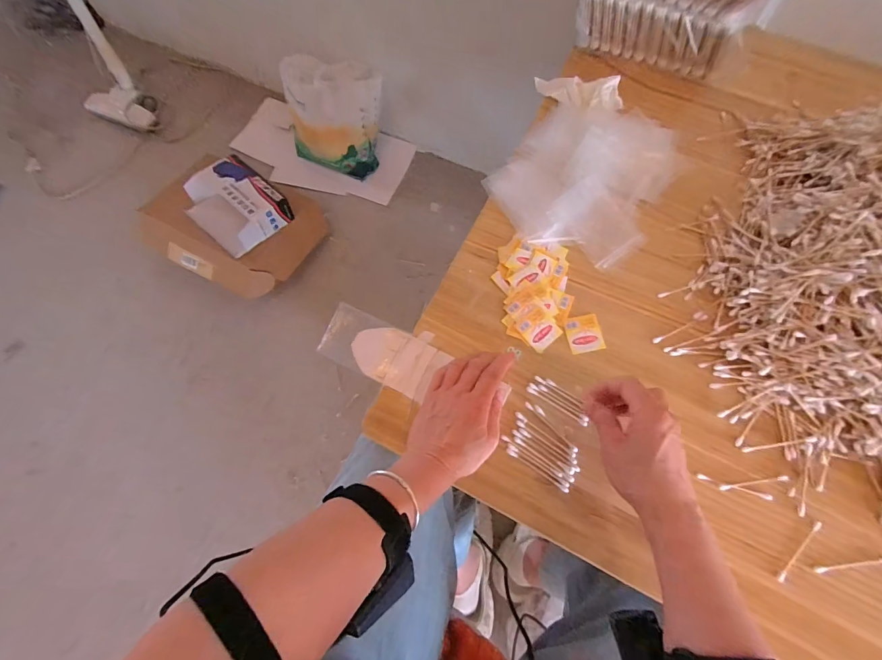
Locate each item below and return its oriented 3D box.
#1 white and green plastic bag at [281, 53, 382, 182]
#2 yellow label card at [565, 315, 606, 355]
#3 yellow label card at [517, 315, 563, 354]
[{"bbox_3d":[-0.349,-0.687,1.250,0.311,0.297,0.187,16,72,7],"label":"white and green plastic bag"},{"bbox_3d":[0.173,0.005,0.464,0.040,0.006,0.043,-12,69,5],"label":"yellow label card"},{"bbox_3d":[0.121,0.000,0.469,0.043,0.006,0.044,-32,73,-9],"label":"yellow label card"}]

